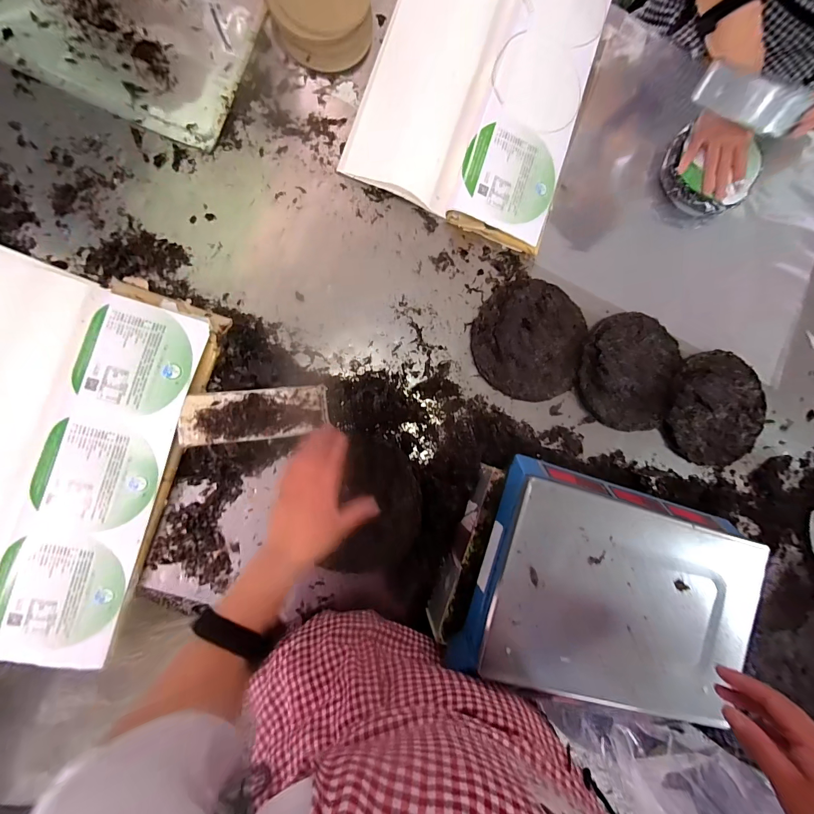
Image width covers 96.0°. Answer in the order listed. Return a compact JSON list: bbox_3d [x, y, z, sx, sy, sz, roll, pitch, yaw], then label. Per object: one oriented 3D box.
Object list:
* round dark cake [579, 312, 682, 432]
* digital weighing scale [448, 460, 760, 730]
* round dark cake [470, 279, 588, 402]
[{"bbox_3d":[0.383,-0.064,0.630,0.173,0.028,0.195,21,88,-8],"label":"round dark cake"},{"bbox_3d":[0.264,0.224,0.455,0.324,0.083,0.235,17,87,-8],"label":"digital weighing scale"},{"bbox_3d":[0.205,-0.112,0.610,0.189,0.019,0.189,0,91,-8],"label":"round dark cake"}]

